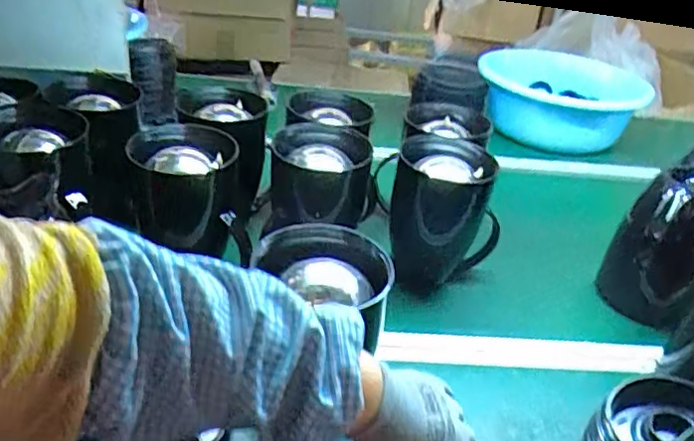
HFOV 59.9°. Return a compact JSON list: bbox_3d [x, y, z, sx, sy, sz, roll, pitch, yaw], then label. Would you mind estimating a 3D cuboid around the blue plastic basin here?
[{"bbox_3d":[0.489,-0.280,1.385,0.377,0.164,0.366,5,30,-3],"label":"blue plastic basin"}]

